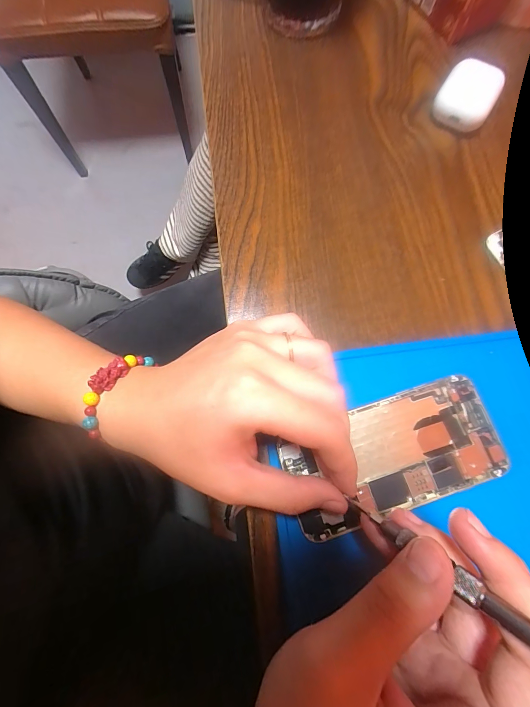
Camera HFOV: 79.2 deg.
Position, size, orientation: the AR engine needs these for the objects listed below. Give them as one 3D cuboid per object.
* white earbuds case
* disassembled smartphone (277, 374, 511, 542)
[{"bbox_3d":[0.167,-0.211,0.267,0.044,0.023,0.057,29,77,6],"label":"white earbuds case"},{"bbox_3d":[0.080,0.063,0.203,0.134,0.005,0.065,-17,77,-5],"label":"disassembled smartphone"}]

